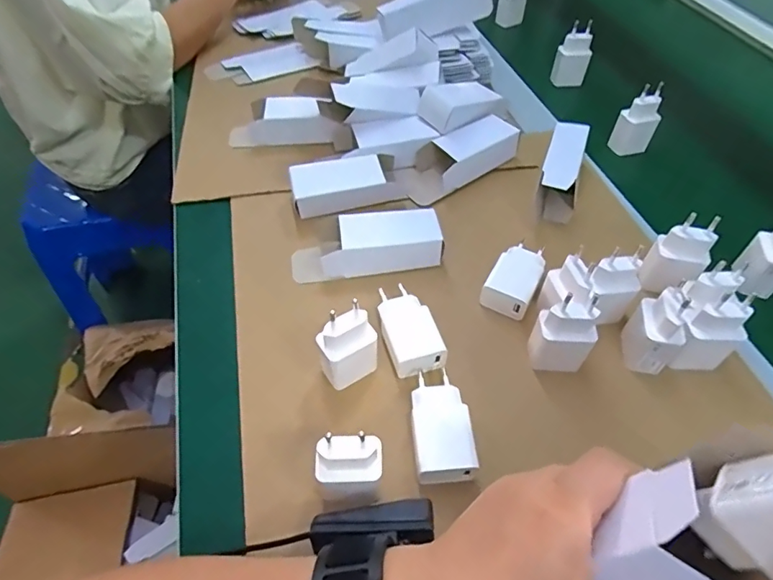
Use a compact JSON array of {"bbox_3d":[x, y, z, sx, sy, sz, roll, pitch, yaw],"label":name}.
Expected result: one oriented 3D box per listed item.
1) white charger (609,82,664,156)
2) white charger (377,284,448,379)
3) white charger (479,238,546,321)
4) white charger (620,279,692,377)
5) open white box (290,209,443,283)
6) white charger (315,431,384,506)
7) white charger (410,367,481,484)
[{"bbox_3d":[0.288,-0.193,0.559,0.040,0.075,0.022,-8,51,-7],"label":"white charger"},{"bbox_3d":[0.016,0.029,0.390,0.041,0.025,0.075,-12,52,-10],"label":"white charger"},{"bbox_3d":[0.115,-0.012,0.424,0.039,0.022,0.079,24,55,18],"label":"white charger"},{"bbox_3d":[0.202,0.029,0.362,0.028,0.071,0.038,11,51,8],"label":"white charger"},{"bbox_3d":[-0.019,-0.041,0.439,0.132,0.031,0.054,-8,51,-7],"label":"open white box"},{"bbox_3d":[-0.022,0.112,0.295,0.039,0.069,0.024,-5,51,-4],"label":"white charger"},{"bbox_3d":[0.037,0.096,0.338,0.040,0.024,0.079,-2,51,-2],"label":"white charger"}]

